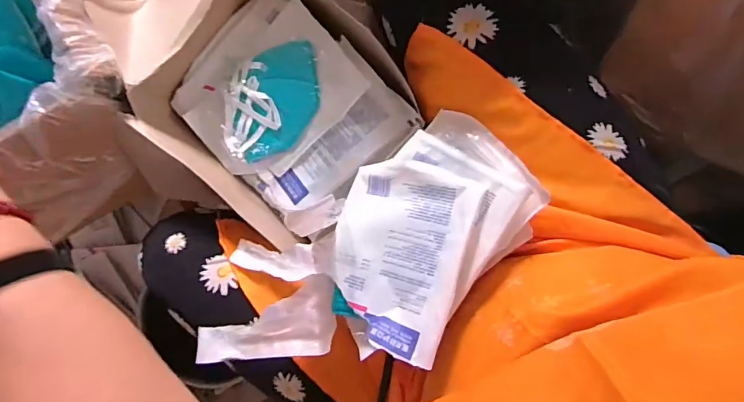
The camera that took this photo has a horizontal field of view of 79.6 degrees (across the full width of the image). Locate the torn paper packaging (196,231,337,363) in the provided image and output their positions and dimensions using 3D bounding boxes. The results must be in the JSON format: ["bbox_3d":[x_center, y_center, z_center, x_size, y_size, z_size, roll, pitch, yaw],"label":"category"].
[{"bbox_3d":[-0.093,0.090,0.430,0.129,0.029,0.118,-6,62,16],"label":"torn paper packaging"}]

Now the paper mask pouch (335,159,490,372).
[{"bbox_3d":[0.018,0.044,0.382,0.120,0.017,0.151,13,81,30],"label":"paper mask pouch"}]

